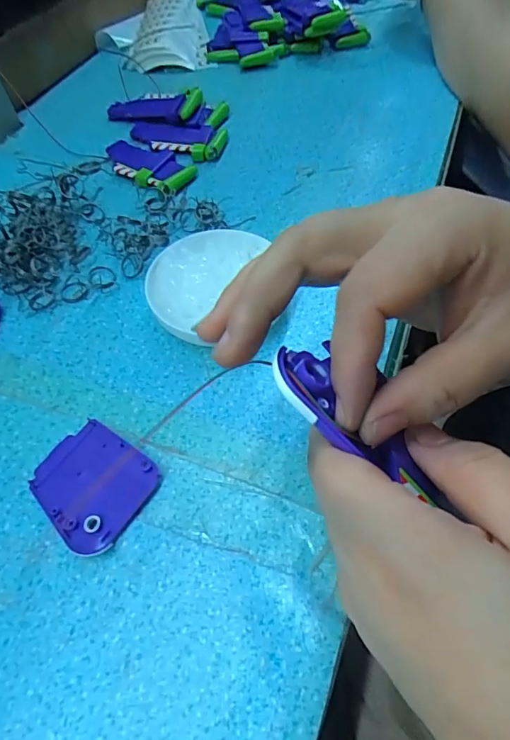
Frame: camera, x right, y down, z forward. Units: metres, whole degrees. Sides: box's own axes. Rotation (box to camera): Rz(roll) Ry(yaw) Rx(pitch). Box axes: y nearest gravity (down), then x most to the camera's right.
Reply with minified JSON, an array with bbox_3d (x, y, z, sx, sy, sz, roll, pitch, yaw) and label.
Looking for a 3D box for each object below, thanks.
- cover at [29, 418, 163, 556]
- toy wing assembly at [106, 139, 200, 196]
[{"bbox_3d":[-0.083,0.057,0.225,0.061,0.010,0.052,34,64,22],"label":"cover"},{"bbox_3d":[-0.096,-0.177,0.377,0.095,0.008,0.044,29,62,19],"label":"toy wing assembly"}]

